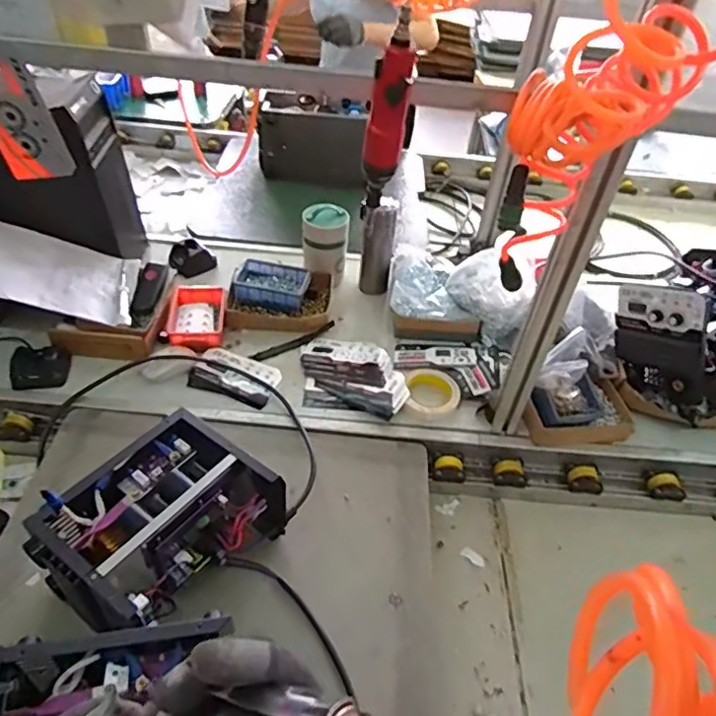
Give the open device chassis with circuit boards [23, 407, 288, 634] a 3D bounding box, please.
[{"bbox_3d":[-0.247,0.217,0.721,0.168,0.145,0.252,31,49,25],"label":"open device chassis with circuit boards"}]

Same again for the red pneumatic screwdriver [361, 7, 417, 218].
[{"bbox_3d":[0.033,-0.241,0.596,0.048,0.195,0.045,6,43,0],"label":"red pneumatic screwdriver"}]

